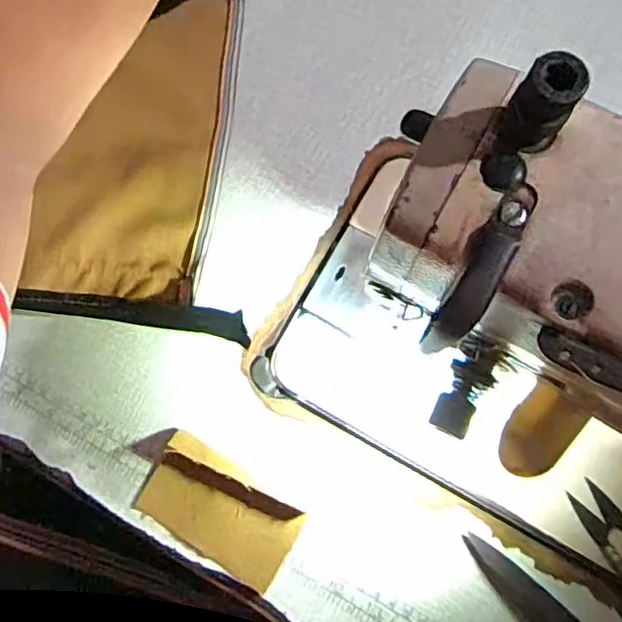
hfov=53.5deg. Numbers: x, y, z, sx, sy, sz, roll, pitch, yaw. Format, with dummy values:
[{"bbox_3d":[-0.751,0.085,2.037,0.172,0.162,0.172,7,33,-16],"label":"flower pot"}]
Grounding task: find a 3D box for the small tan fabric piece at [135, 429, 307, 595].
[{"bbox_3d":[-0.054,0.121,0.368,0.094,0.018,0.053,33,81,7],"label":"small tan fabric piece"}]

